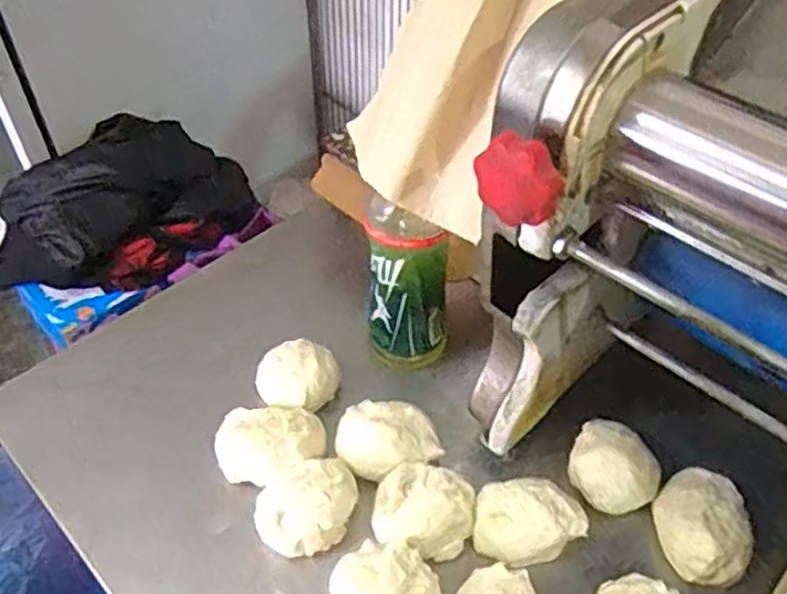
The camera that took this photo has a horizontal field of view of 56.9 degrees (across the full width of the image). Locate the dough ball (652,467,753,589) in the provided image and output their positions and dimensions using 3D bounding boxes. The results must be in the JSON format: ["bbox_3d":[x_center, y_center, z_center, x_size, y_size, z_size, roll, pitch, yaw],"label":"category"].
[{"bbox_3d":[0.226,0.167,0.535,0.064,0.040,0.083,4,47,4],"label":"dough ball"}]

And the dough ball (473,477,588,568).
[{"bbox_3d":[0.097,0.164,0.532,0.078,0.048,0.058,-13,48,-12],"label":"dough ball"}]

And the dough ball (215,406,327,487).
[{"bbox_3d":[-0.096,0.124,0.580,0.088,0.042,0.068,1,47,1],"label":"dough ball"}]

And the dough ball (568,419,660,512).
[{"bbox_3d":[0.170,0.134,0.562,0.065,0.046,0.062,0,47,0],"label":"dough ball"}]

